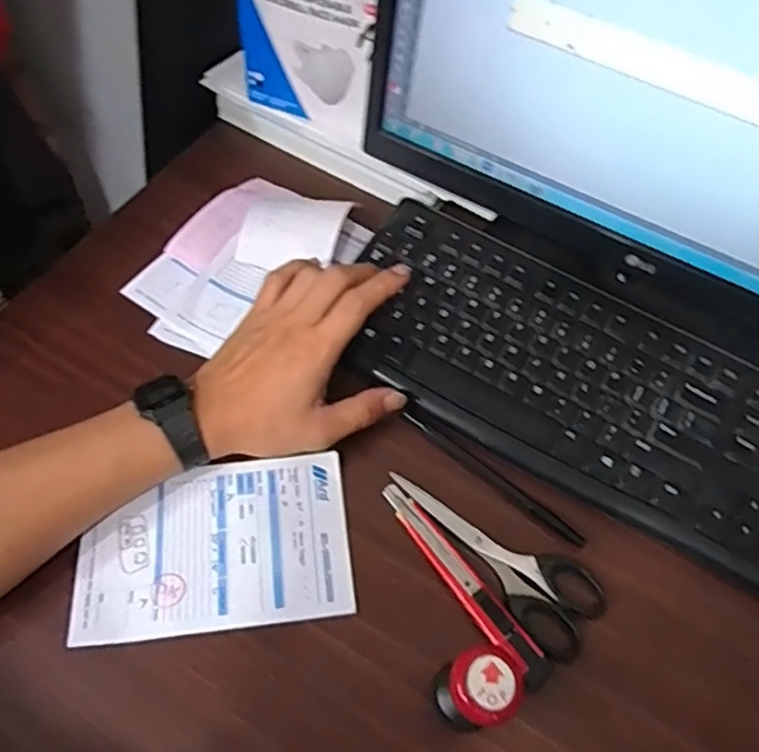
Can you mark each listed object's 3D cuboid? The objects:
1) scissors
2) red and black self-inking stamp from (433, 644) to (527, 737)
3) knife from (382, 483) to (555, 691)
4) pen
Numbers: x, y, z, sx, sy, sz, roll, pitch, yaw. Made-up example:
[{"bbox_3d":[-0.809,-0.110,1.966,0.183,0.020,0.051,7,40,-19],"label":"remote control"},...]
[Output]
[{"bbox_3d":[0.074,0.110,0.418,0.150,0.006,0.057,40,70,17],"label":"scissors"},{"bbox_3d":[0.049,0.164,0.339,0.037,0.076,0.035,0,64,0],"label":"red and black self-inking stamp"},{"bbox_3d":[0.051,0.125,0.401,0.020,0.011,0.145,-34,69,-16],"label":"knife"},{"bbox_3d":[0.078,0.068,0.445,0.145,0.014,0.010,35,69,15],"label":"pen"}]

